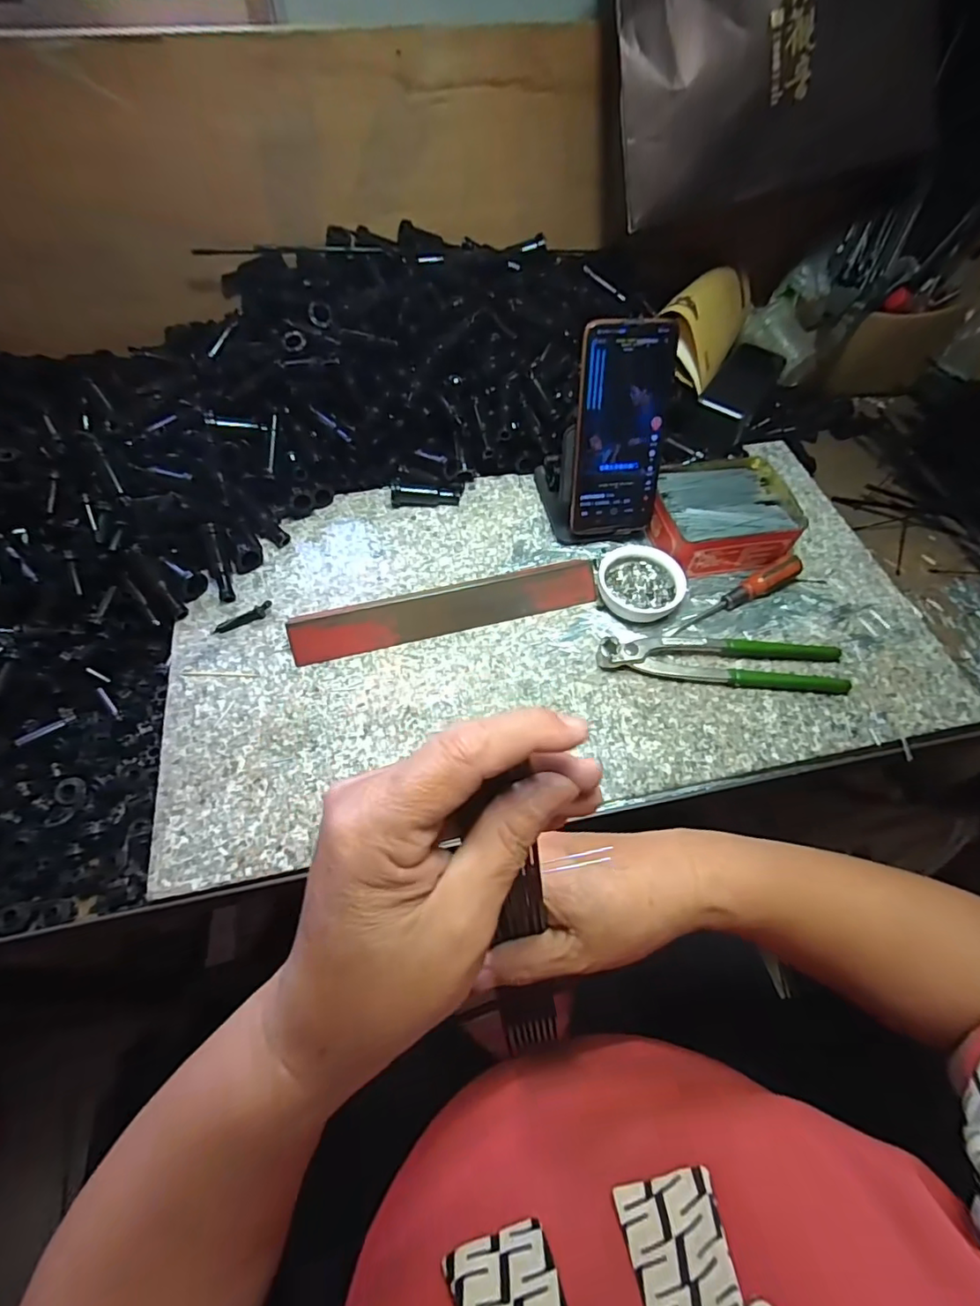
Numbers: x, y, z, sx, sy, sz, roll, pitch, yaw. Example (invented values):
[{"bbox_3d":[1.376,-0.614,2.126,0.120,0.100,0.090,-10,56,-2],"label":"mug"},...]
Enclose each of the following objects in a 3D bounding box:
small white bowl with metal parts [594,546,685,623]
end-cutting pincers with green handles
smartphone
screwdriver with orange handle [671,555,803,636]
[{"bbox_3d":[0.131,-0.060,0.476,0.072,0.026,0.064,4,58,2],"label":"small white bowl with metal parts"},{"bbox_3d":[0.190,0.005,0.443,0.200,0.018,0.045,3,58,1],"label":"end-cutting pincers with green handles"},{"bbox_3d":[0.111,-0.184,0.459,0.079,0.165,0.007,-6,32,-8],"label":"smartphone"},{"bbox_3d":[0.218,-0.050,0.476,0.136,0.018,0.018,-26,62,-16],"label":"screwdriver with orange handle"}]

